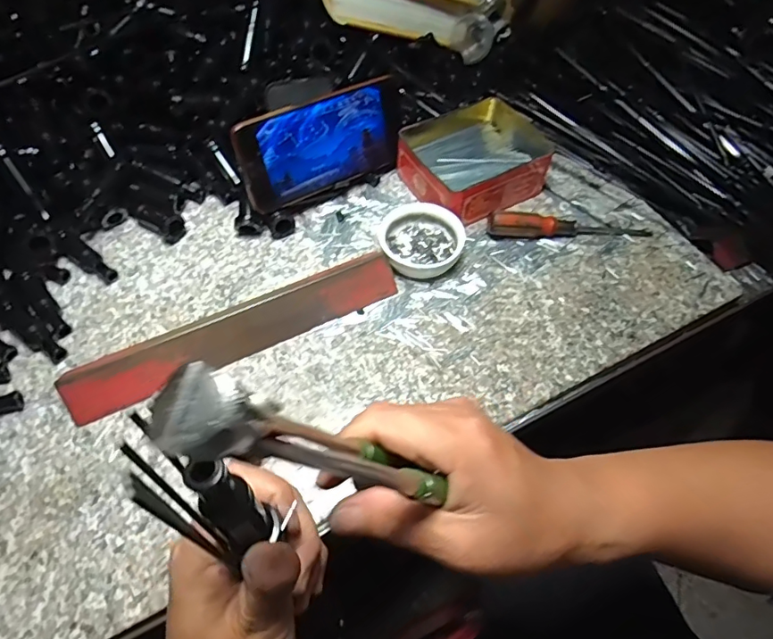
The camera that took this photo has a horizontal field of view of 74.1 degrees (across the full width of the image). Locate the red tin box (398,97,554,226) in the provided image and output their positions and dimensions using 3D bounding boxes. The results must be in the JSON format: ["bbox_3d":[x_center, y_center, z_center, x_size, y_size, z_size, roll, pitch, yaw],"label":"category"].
[{"bbox_3d":[0.085,-0.154,0.492,0.133,0.042,0.110,-27,61,-17],"label":"red tin box"}]

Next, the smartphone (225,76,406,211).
[{"bbox_3d":[-0.055,-0.156,0.461,0.157,0.083,0.010,-28,40,-25],"label":"smartphone"}]

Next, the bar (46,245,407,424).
[{"bbox_3d":[-0.110,0.009,0.395,0.255,0.028,0.031,-24,61,-16],"label":"bar"}]

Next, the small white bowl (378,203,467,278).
[{"bbox_3d":[0.030,-0.069,0.448,0.071,0.026,0.068,0,57,-1],"label":"small white bowl"}]

